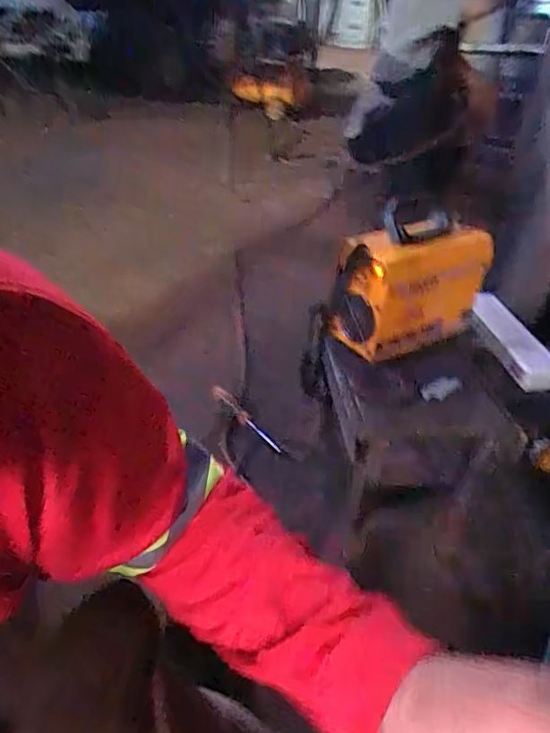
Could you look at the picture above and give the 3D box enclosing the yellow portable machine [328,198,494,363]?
[{"bbox_3d":[0.232,-0.133,0.910,0.248,0.198,0.117,-19,40,-28],"label":"yellow portable machine"}]

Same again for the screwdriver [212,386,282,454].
[{"bbox_3d":[-0.065,0.119,1.198,0.207,0.035,0.019,44,45,6],"label":"screwdriver"}]

